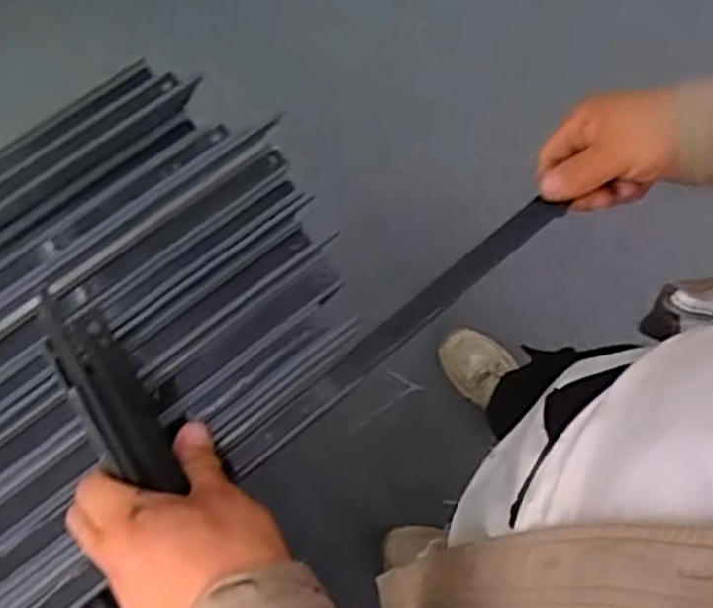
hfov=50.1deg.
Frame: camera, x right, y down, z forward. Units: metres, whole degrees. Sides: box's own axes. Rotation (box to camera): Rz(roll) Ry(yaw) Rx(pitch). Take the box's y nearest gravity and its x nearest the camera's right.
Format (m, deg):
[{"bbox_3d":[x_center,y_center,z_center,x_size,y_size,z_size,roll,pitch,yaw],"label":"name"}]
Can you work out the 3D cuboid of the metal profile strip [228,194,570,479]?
[{"bbox_3d":[0.028,0.017,0.505,0.274,0.013,0.020,-39,79,-6],"label":"metal profile strip"}]

